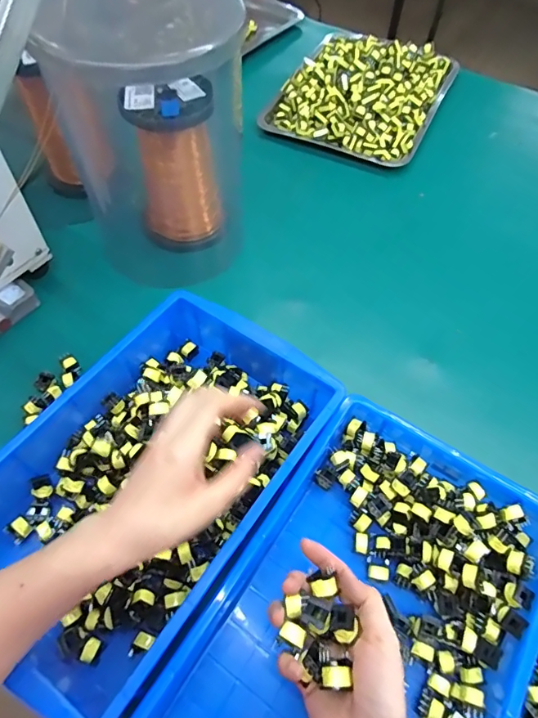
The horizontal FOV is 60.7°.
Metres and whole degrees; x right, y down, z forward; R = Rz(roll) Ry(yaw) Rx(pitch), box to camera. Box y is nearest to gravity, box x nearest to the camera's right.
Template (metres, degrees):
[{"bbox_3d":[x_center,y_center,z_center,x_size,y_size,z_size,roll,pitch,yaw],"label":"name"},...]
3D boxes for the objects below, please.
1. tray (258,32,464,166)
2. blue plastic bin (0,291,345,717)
[{"bbox_3d":[0.177,-0.515,0.862,0.282,0.076,0.330,24,61,14],"label":"tray"},{"bbox_3d":[-0.111,0.110,0.461,0.228,0.080,0.364,31,63,18],"label":"blue plastic bin"}]

